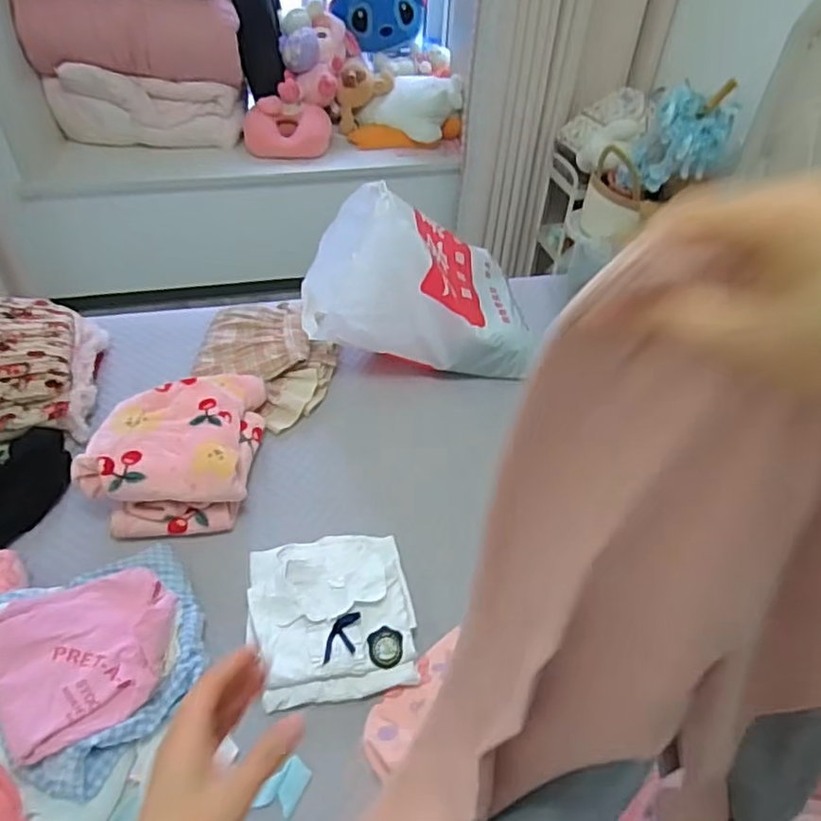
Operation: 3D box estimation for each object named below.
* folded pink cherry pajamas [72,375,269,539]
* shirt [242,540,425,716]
[{"bbox_3d":[-0.415,0.056,1.165,0.262,0.139,0.343,2,46,-1],"label":"folded pink cherry pajamas"},{"bbox_3d":[-0.125,0.306,0.993,0.250,0.045,0.266,-6,47,-9],"label":"shirt"}]

